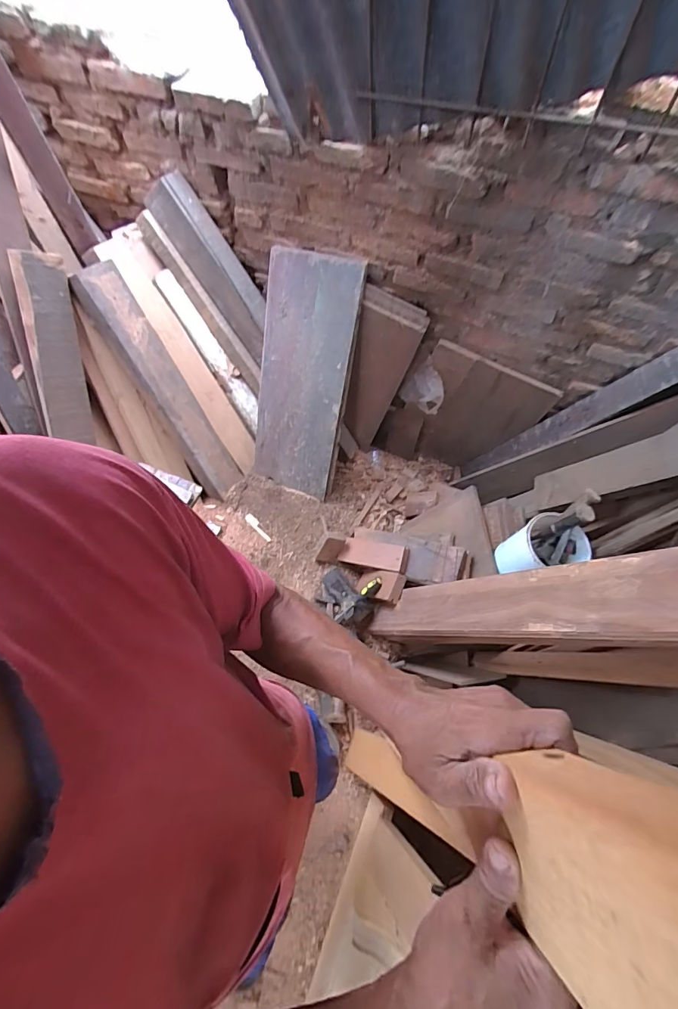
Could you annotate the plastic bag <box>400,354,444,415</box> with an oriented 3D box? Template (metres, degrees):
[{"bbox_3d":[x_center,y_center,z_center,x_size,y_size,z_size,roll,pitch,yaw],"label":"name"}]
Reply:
[{"bbox_3d":[0.286,-0.398,1.446,0.148,0.164,0.082,21,67,10],"label":"plastic bag"}]

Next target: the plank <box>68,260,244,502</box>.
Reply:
[{"bbox_3d":[-0.523,-0.333,1.343,0.141,0.754,0.053,-36,39,-14],"label":"plank"}]

